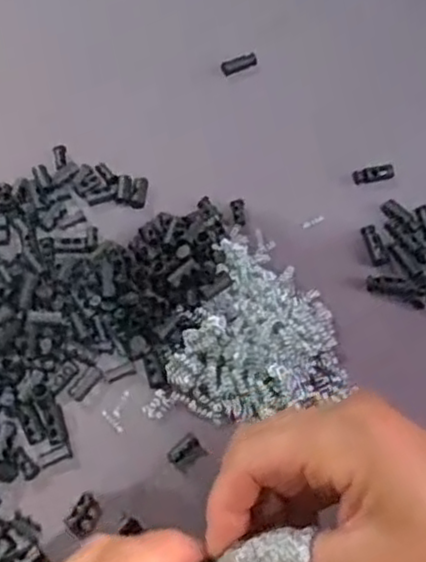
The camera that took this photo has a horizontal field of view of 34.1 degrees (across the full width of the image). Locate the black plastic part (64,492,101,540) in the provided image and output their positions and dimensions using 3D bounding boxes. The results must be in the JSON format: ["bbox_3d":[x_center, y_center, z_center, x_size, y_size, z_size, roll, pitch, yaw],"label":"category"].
[{"bbox_3d":[-0.061,0.110,0.326,0.013,0.004,0.018,26,63,14],"label":"black plastic part"}]

